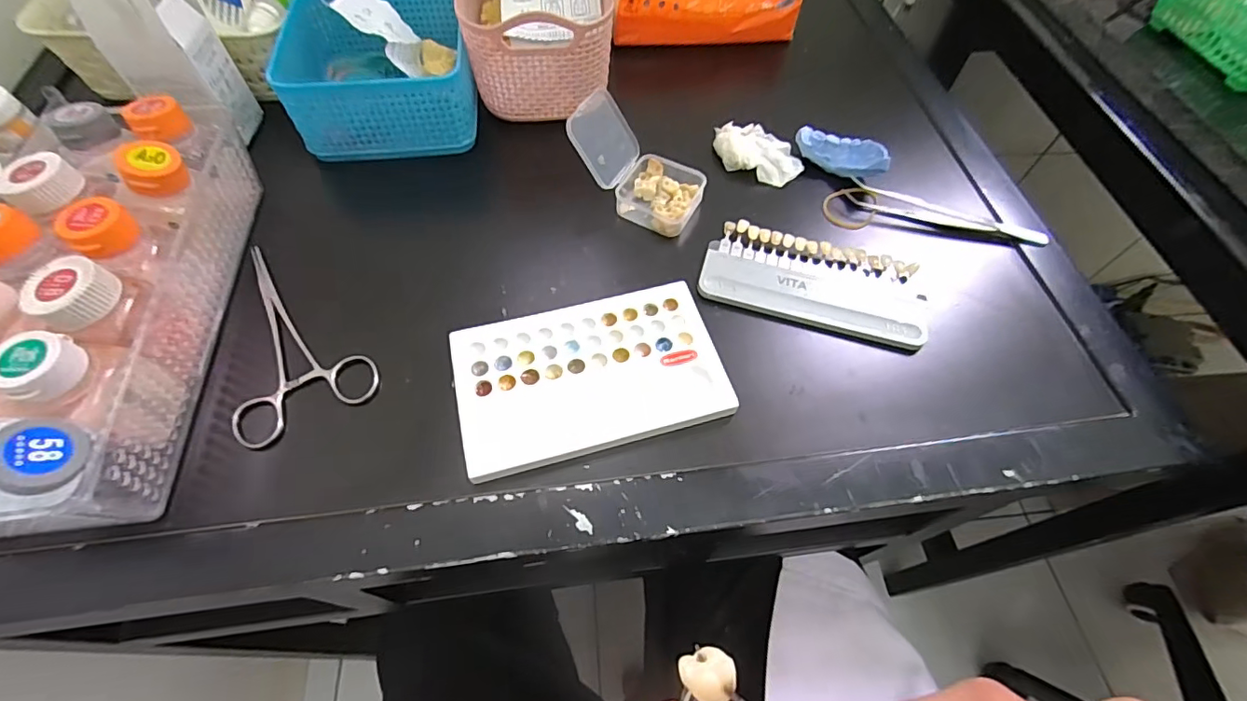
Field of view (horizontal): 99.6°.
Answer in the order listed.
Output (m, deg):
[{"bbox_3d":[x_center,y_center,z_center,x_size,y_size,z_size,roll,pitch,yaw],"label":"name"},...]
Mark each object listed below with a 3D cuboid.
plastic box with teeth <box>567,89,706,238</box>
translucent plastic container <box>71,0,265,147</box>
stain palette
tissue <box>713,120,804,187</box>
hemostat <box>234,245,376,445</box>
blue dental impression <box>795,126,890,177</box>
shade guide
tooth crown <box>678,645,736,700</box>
[{"bbox_3d":[0.011,-0.134,0.374,0.094,0.058,0.062,29,62,15],"label":"plastic box with teeth"},{"bbox_3d":[-0.317,-0.211,0.372,0.049,0.112,0.058,-2,59,-3],"label":"translucent plastic container"},{"bbox_3d":[-0.020,0.013,0.313,0.151,0.011,0.094,-13,60,-10],"label":"stain palette"},{"bbox_3d":[0.105,-0.157,0.416,0.072,0.017,0.041,25,61,13],"label":"tissue"},{"bbox_3d":[-0.211,-0.011,0.326,0.077,0.009,0.140,-29,64,-18],"label":"hemostat"},{"bbox_3d":[0.168,-0.153,0.406,0.070,0.024,0.021,30,62,16],"label":"blue dental impression"},{"bbox_3d":[0.128,-0.048,0.356,0.143,0.010,0.067,15,59,7],"label":"shade guide"},{"bbox_3d":[0.019,0.073,0.118,0.012,0.007,0.011,-16,60,-11],"label":"tooth crown"}]

